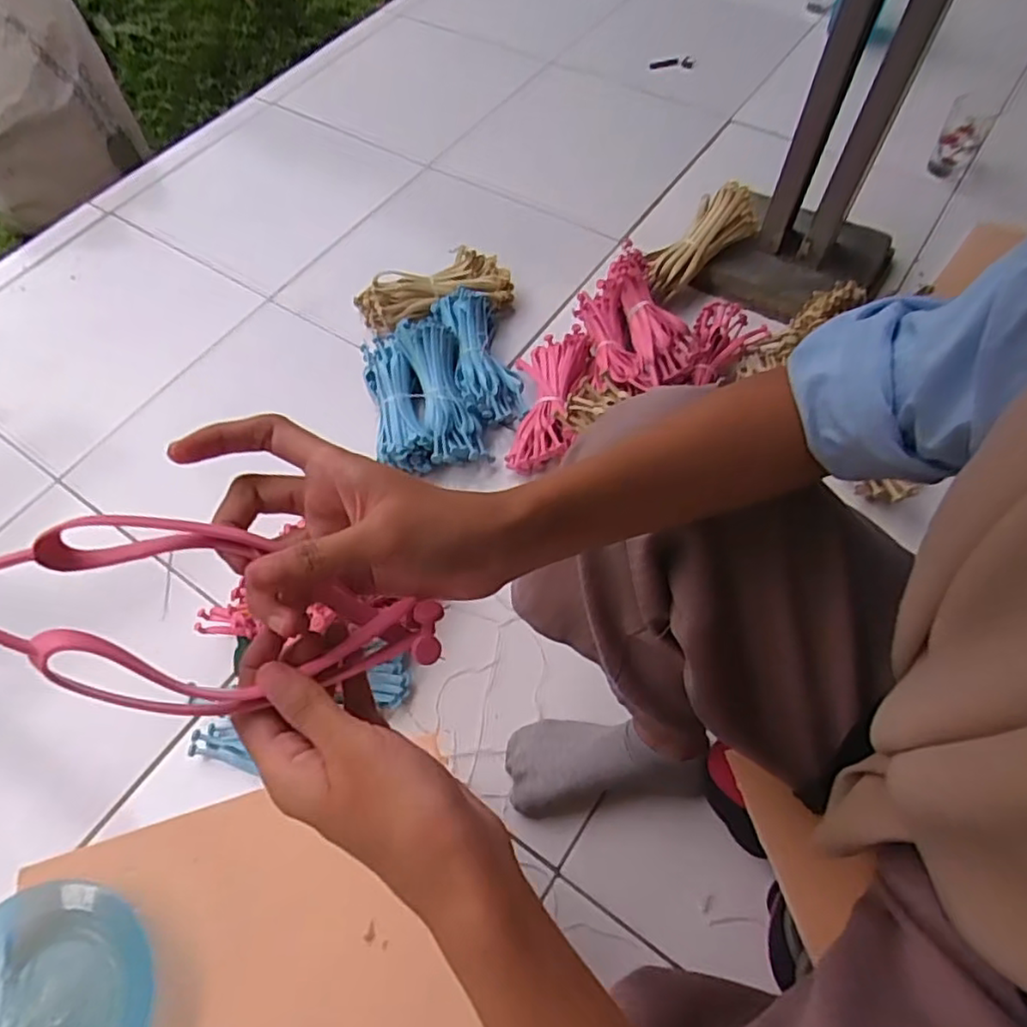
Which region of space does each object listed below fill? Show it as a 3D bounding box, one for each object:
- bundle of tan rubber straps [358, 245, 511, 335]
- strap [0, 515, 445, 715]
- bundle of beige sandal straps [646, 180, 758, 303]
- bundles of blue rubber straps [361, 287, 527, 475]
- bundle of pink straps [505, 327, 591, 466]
[{"bbox_3d":[-0.119,-0.331,0.961,0.232,0.062,0.083,-7,61,-1],"label":"bundle of tan rubber straps"},{"bbox_3d":[-0.114,0.041,0.251,0.180,0.034,0.063,12,57,-25],"label":"strap"},{"bbox_3d":[0.260,-0.389,0.933,0.182,0.065,0.072,-44,65,10],"label":"bundle of beige sandal straps"},{"bbox_3d":[-0.096,-0.183,0.870,0.195,0.067,0.257,-14,61,-5],"label":"bundles of blue rubber straps"},{"bbox_3d":[0.047,-0.155,0.848,0.093,0.044,0.203,3,61,5],"label":"bundle of pink straps"}]

